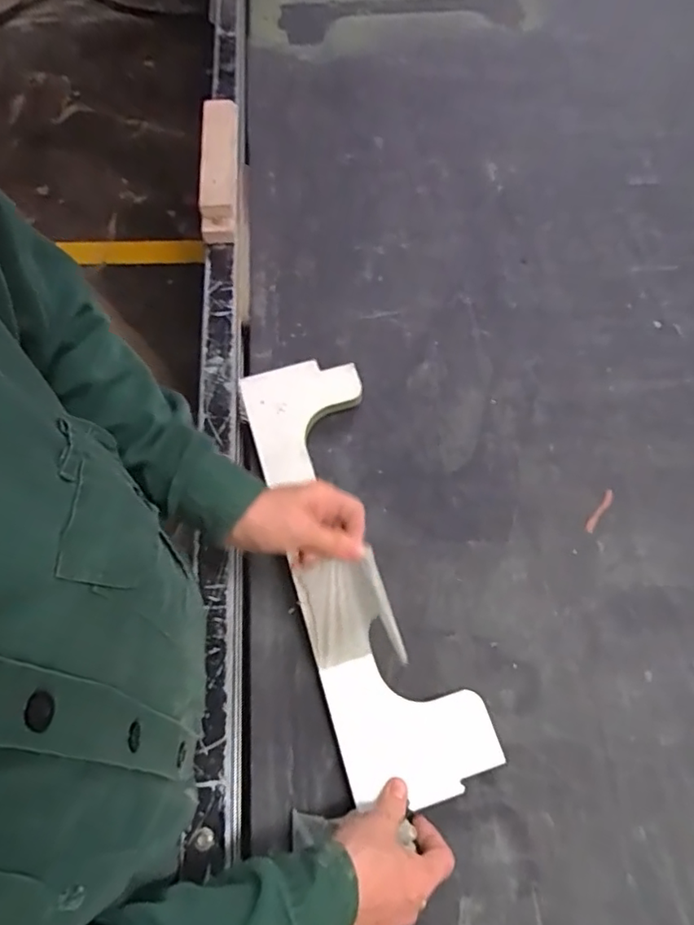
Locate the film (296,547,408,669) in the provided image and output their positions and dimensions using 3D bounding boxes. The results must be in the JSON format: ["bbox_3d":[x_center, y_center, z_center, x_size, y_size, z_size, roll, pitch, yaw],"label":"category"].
[{"bbox_3d":[0.003,0.133,0.475,0.064,0.087,0.080,-15,64,-8],"label":"film"}]

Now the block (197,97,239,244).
[{"bbox_3d":[-0.169,-0.401,0.747,0.043,0.043,0.251,-3,63,-4],"label":"block"}]

